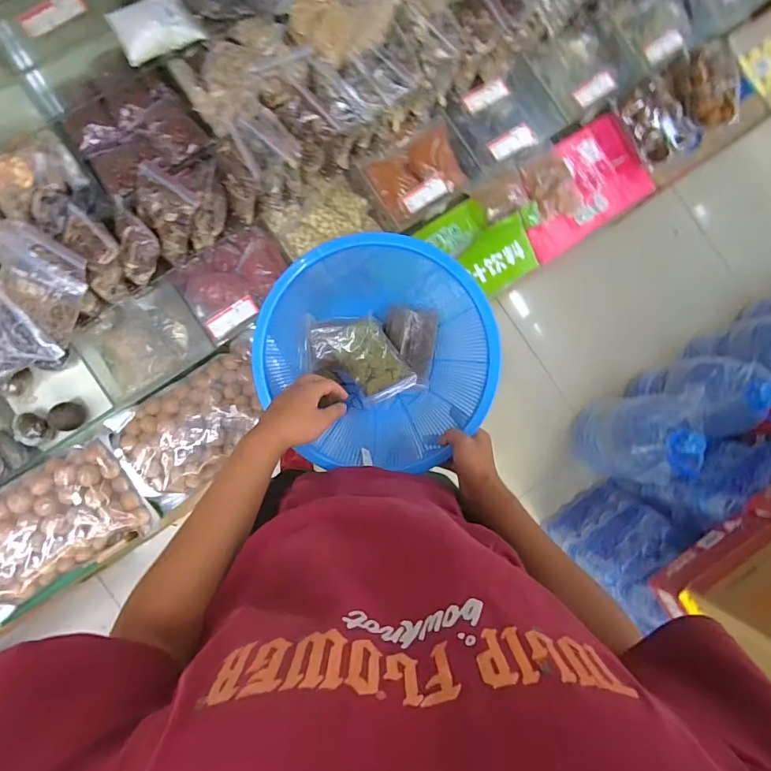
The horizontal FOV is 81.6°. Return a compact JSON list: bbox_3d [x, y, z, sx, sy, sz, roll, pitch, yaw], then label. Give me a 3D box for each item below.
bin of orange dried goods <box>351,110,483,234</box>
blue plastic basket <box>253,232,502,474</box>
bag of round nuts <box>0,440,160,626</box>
[{"bbox_3d":[0.069,-0.417,0.874,0.226,0.075,0.155,-36,90,-6],"label":"bin of orange dried goods"},{"bbox_3d":[-0.016,-0.042,0.693,0.346,0.156,0.321,1,87,-4],"label":"blue plastic basket"},{"bbox_3d":[-0.587,0.242,0.767,0.308,0.064,0.194,-31,89,-6],"label":"bag of round nuts"}]

